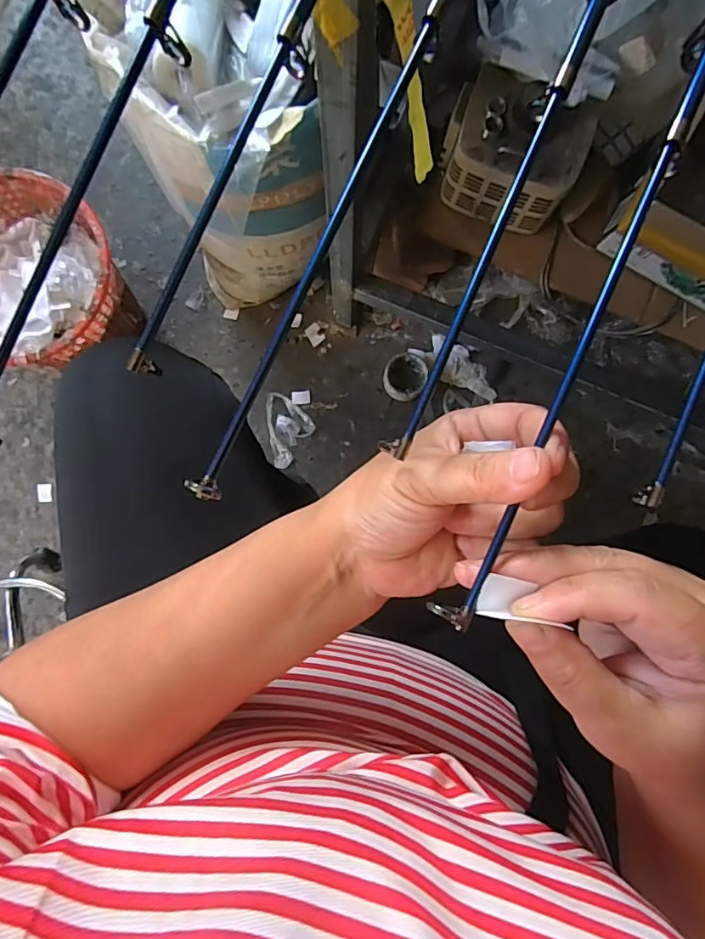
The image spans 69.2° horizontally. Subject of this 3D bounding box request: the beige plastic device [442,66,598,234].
[{"bbox_3d":[0.254,-0.496,0.804,0.215,0.147,0.153,26,87,1],"label":"beige plastic device"}]

